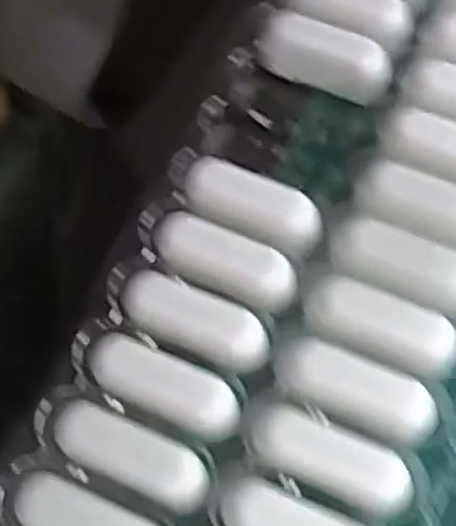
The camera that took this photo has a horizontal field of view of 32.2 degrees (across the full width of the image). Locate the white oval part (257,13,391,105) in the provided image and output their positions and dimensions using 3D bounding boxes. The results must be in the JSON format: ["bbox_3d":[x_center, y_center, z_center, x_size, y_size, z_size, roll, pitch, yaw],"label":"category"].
[{"bbox_3d":[0.049,-0.103,0.402,0.066,0.030,0.023,17,68,9],"label":"white oval part"}]

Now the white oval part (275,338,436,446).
[{"bbox_3d":[0.051,0.055,0.326,0.064,0.022,0.027,21,68,11],"label":"white oval part"}]

